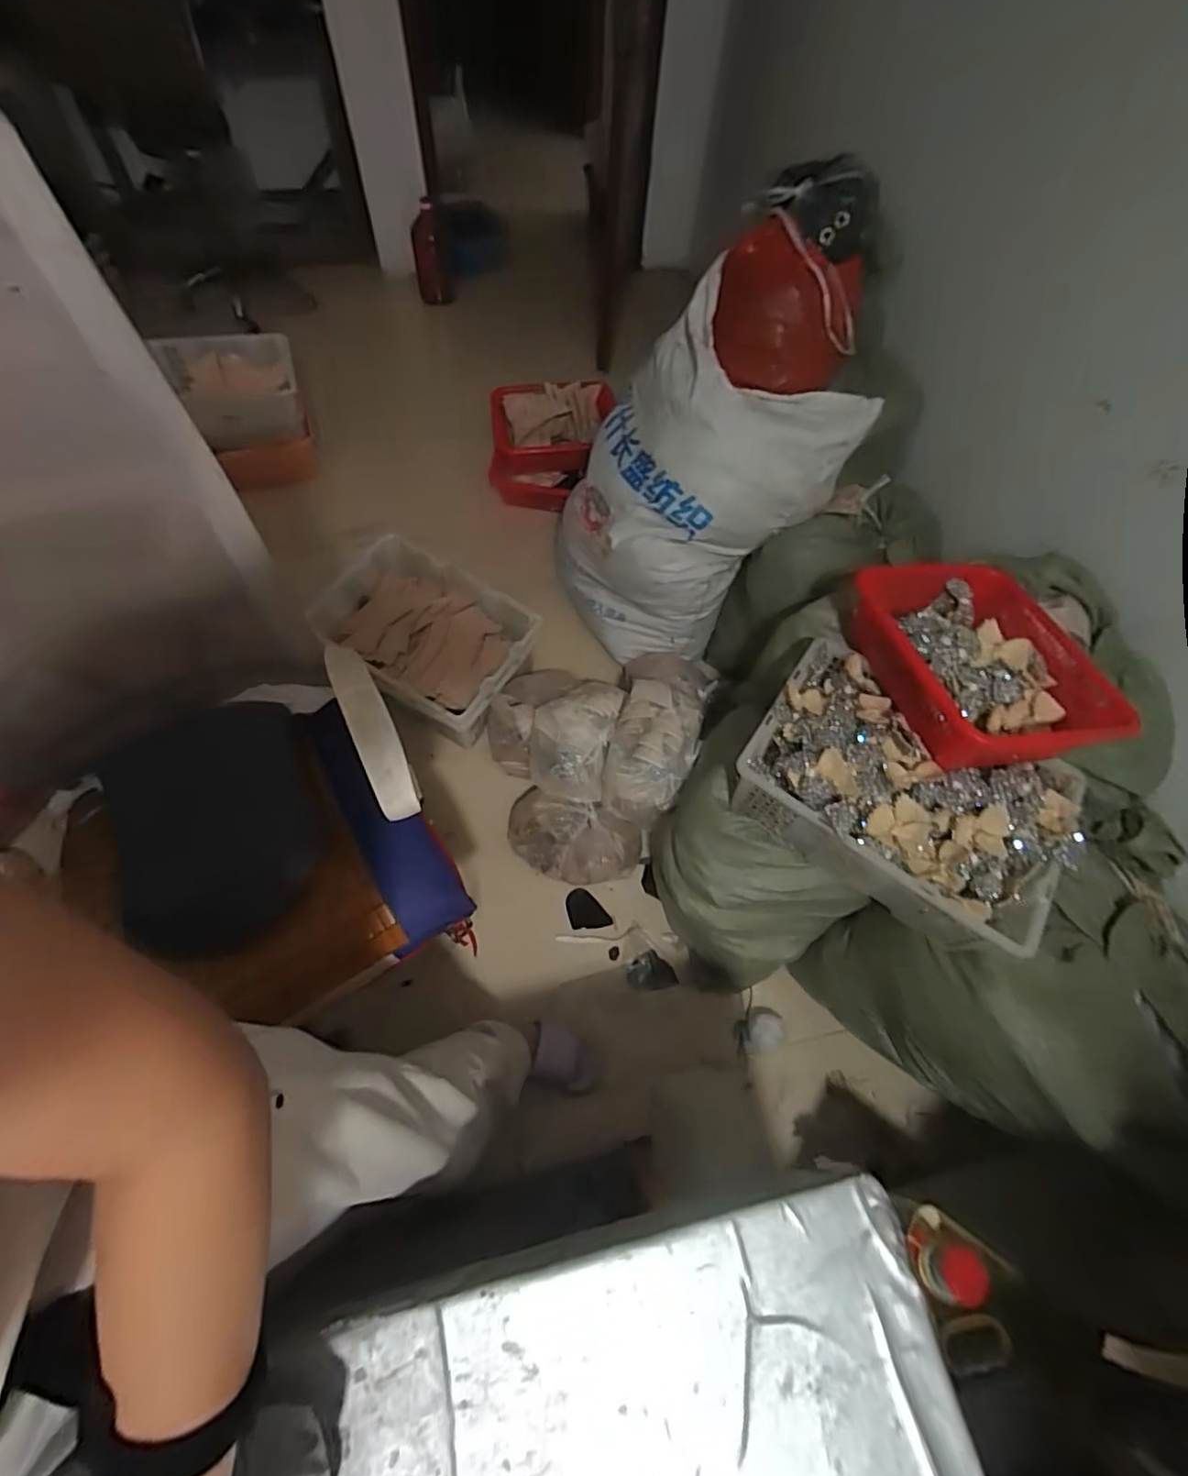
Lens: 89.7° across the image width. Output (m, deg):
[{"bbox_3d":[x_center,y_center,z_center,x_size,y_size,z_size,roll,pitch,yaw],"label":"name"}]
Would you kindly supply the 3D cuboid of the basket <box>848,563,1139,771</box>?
[{"bbox_3d":[0.635,-0.135,0.964,0.307,0.089,0.380,-8,61,-8],"label":"basket"}]

